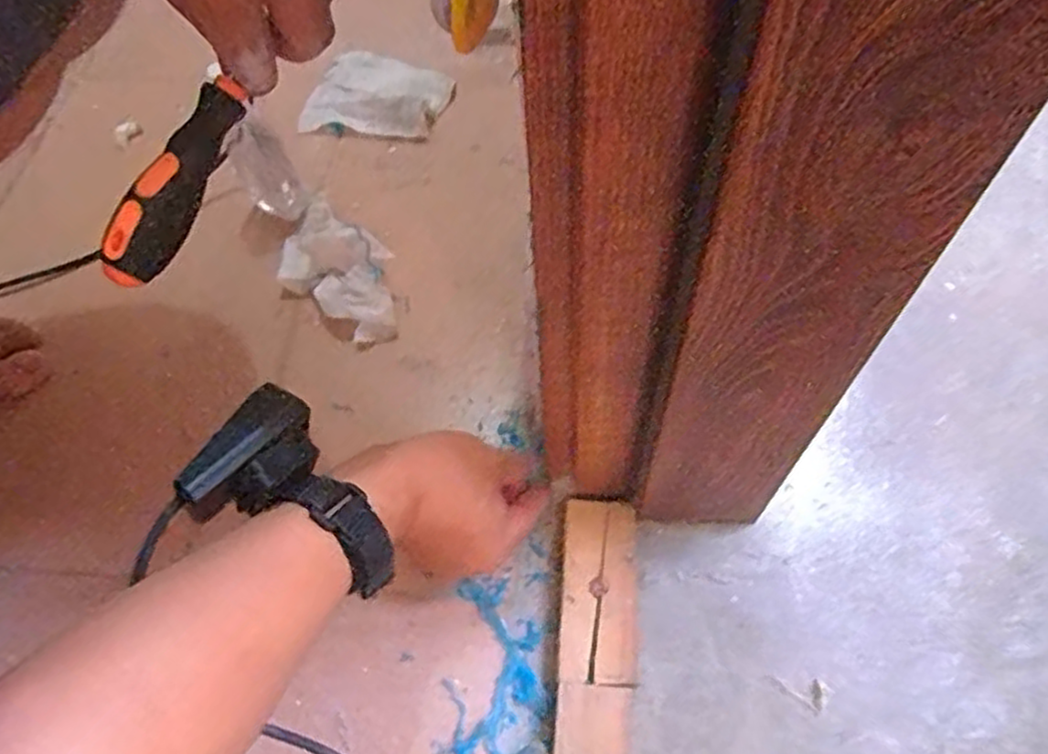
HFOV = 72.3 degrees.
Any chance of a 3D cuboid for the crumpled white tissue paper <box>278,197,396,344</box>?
[{"bbox_3d":[-0.144,-0.081,0.564,0.118,0.053,0.063,34,66,21],"label":"crumpled white tissue paper"}]

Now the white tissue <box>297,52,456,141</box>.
[{"bbox_3d":[-0.141,-0.273,0.690,0.133,0.015,0.103,12,60,9],"label":"white tissue"}]

